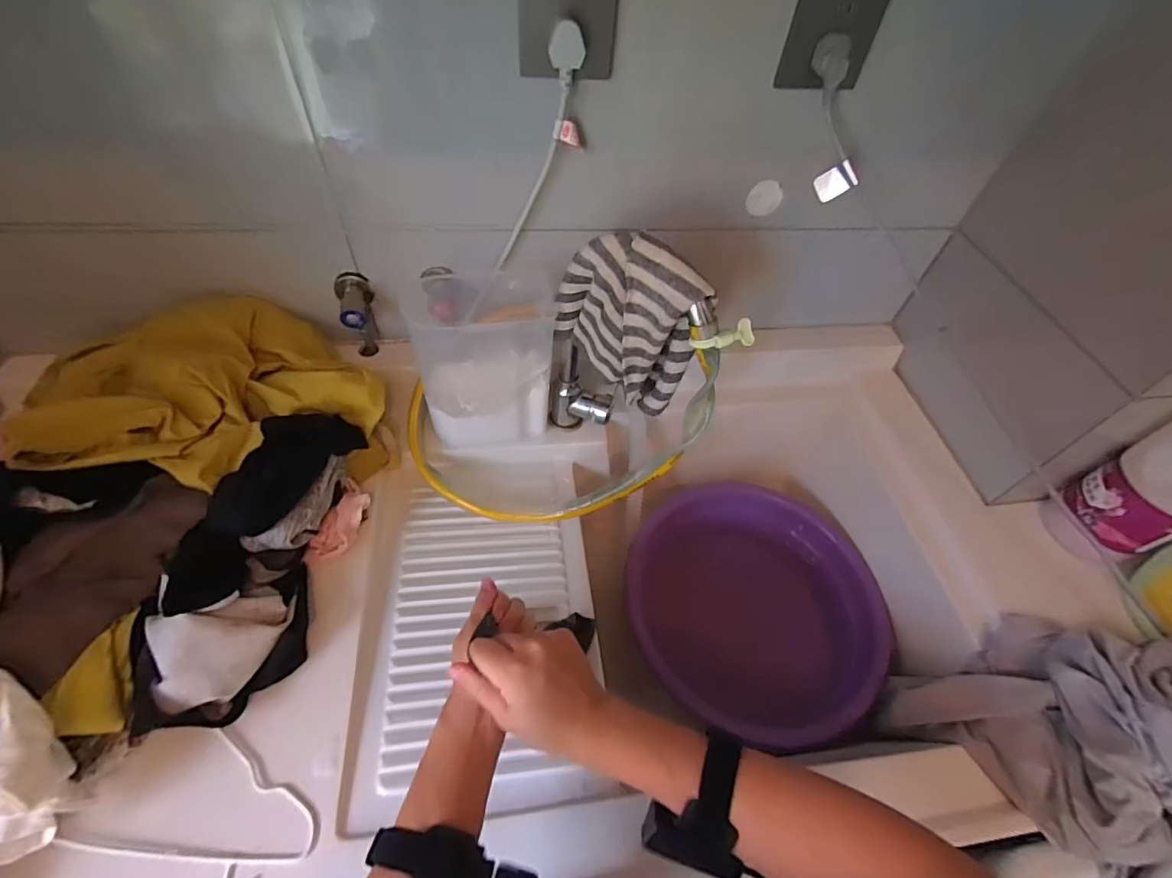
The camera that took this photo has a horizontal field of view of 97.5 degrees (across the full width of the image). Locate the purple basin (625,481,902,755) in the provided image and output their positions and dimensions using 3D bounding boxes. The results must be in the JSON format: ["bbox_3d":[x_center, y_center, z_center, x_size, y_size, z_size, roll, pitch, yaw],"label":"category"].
[{"bbox_3d":[0.229,0.221,0.677,0.322,0.099,0.298,2,52,-3],"label":"purple basin"}]

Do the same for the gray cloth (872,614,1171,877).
[{"bbox_3d":[0.495,0.296,0.500,0.268,0.168,0.196,37,58,22],"label":"gray cloth"}]

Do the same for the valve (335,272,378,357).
[{"bbox_3d":[-0.284,-0.147,0.658,0.037,0.105,0.065,-15,55,-15],"label":"valve"}]

